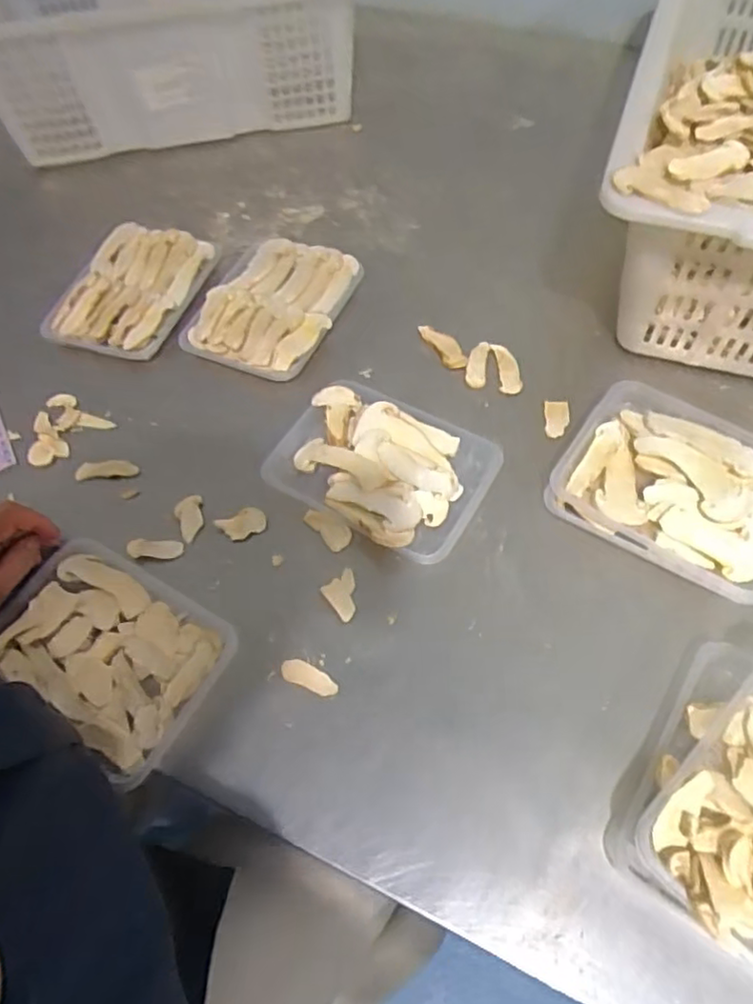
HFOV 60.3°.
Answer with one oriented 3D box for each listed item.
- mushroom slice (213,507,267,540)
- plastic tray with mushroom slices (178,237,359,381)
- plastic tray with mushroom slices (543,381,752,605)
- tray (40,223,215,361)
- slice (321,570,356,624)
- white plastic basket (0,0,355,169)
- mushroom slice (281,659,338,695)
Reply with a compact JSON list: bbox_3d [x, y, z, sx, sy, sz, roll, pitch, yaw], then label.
[{"bbox_3d":[-0.118,0.019,0.562,0.042,0.004,0.024,-20,60,-8],"label":"mushroom slice"},{"bbox_3d":[-0.109,-0.208,0.674,0.140,0.023,0.171,20,64,13],"label":"plastic tray with mushroom slices"},{"bbox_3d":[0.251,-0.011,0.536,0.189,0.049,0.138,27,65,19],"label":"plastic tray with mushroom slices"},{"bbox_3d":[-0.262,-0.225,0.685,0.116,0.031,0.166,20,64,13],"label":"tray"},{"bbox_3d":[-0.025,0.076,0.527,0.030,0.005,0.036,-33,62,-15],"label":"slice"},{"bbox_3d":[-0.275,-0.608,0.831,0.449,0.208,0.338,-8,61,-2],"label":"white plastic basket"},{"bbox_3d":[-0.051,0.134,0.492,0.046,0.006,0.017,19,62,15],"label":"mushroom slice"}]

